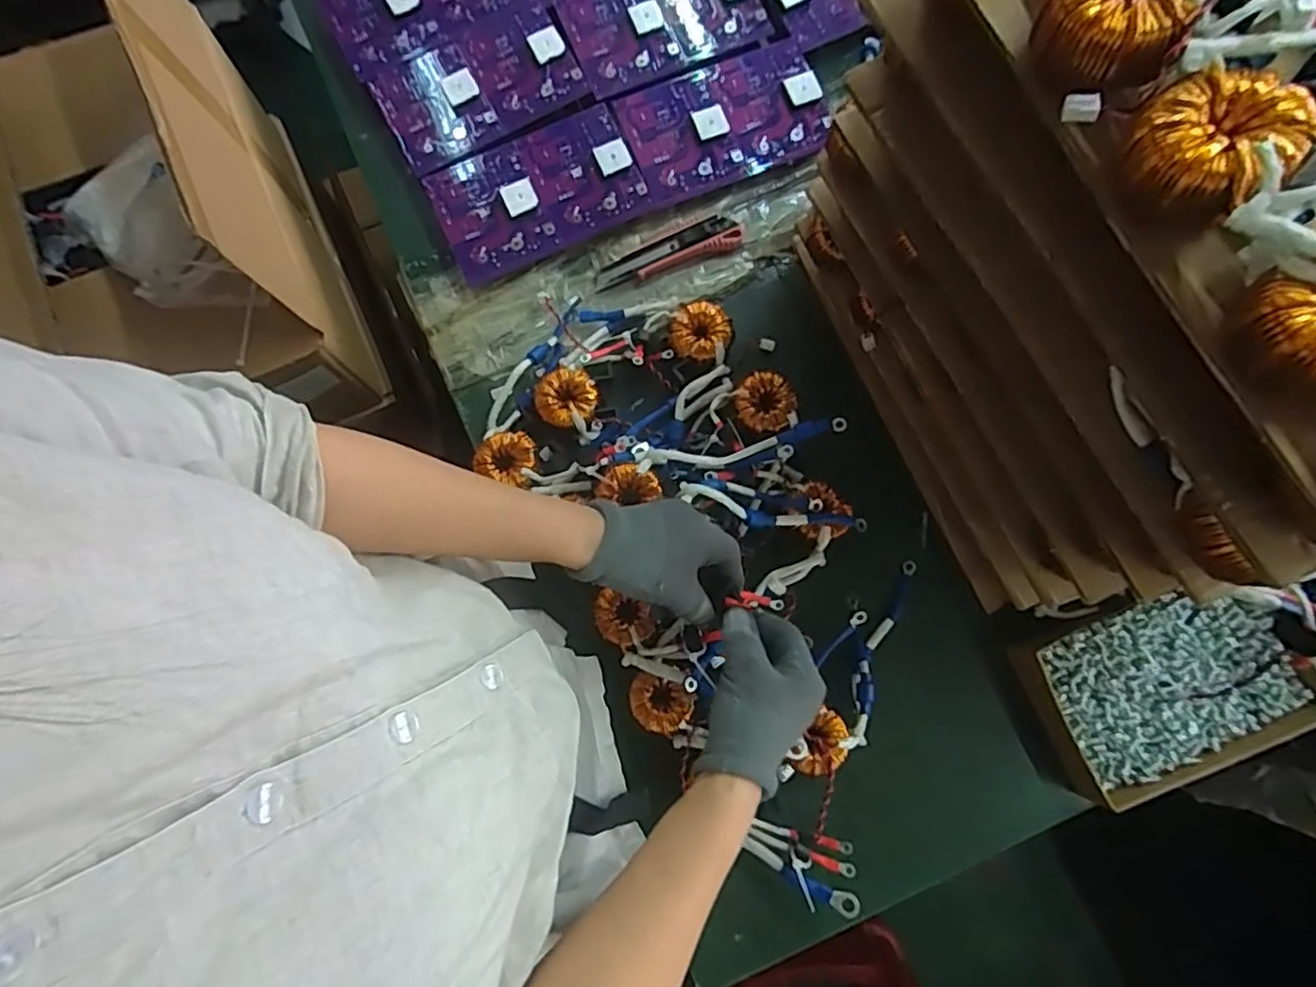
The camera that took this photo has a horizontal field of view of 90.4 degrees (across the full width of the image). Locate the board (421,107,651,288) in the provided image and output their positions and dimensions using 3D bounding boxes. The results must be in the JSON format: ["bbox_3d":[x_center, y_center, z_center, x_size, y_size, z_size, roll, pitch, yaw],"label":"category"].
[{"bbox_3d":[-0.121,-0.299,0.650,0.200,0.015,0.127,-22,86,0],"label":"board"}]

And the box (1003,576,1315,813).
[{"bbox_3d":[0.486,0.141,0.564,0.342,0.057,0.141,-21,80,-2],"label":"box"}]

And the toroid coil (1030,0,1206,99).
[{"bbox_3d":[0.202,-0.211,0.288,0.057,0.036,0.061,0,80,1],"label":"toroid coil"}]

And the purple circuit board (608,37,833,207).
[{"bbox_3d":[0.067,-0.376,0.657,0.199,0.018,0.126,-21,84,-2],"label":"purple circuit board"}]

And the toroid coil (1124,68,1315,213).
[{"bbox_3d":[0.233,-0.147,0.274,0.055,0.030,0.055,0,80,1],"label":"toroid coil"}]

